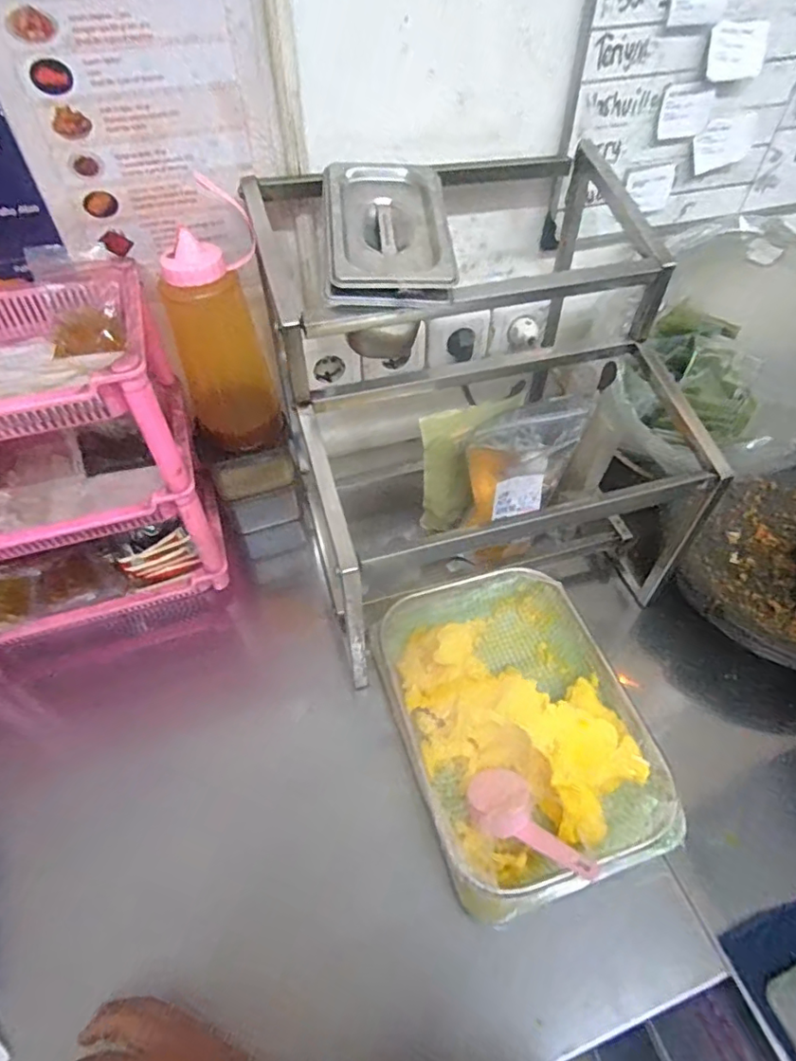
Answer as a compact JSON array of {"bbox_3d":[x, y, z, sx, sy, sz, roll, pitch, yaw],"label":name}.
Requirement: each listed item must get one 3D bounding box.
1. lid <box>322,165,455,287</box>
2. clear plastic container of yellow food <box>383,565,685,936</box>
[{"bbox_3d":[-0.008,-0.268,0.484,0.102,0.041,0.153,-4,51,-3],"label":"lid"},{"bbox_3d":[0.107,0.171,0.554,0.218,0.066,0.338,-14,52,-11],"label":"clear plastic container of yellow food"}]

